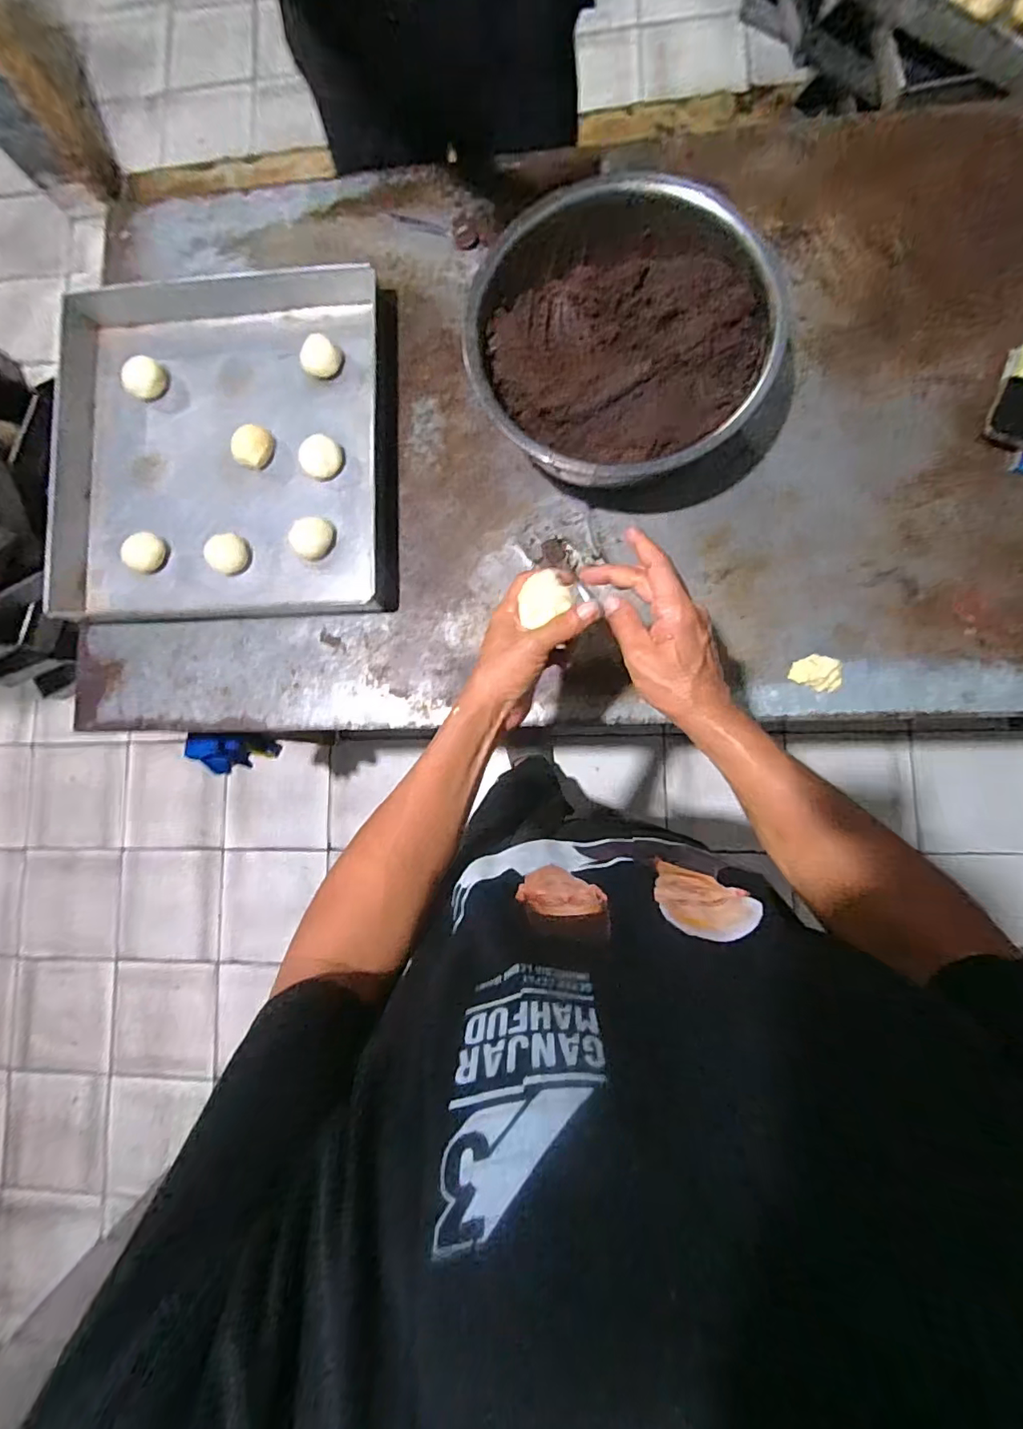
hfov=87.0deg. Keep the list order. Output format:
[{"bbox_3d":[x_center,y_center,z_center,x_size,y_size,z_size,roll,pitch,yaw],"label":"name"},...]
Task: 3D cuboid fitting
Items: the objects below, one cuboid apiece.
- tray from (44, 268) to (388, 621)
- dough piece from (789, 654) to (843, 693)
[{"bbox_3d":[-0.408,-0.376,0.744,0.491,0.052,0.490,-2,84,5],"label":"tray"},{"bbox_3d":[0.369,-0.050,0.650,0.058,0.019,0.037,20,87,7],"label":"dough piece"}]

